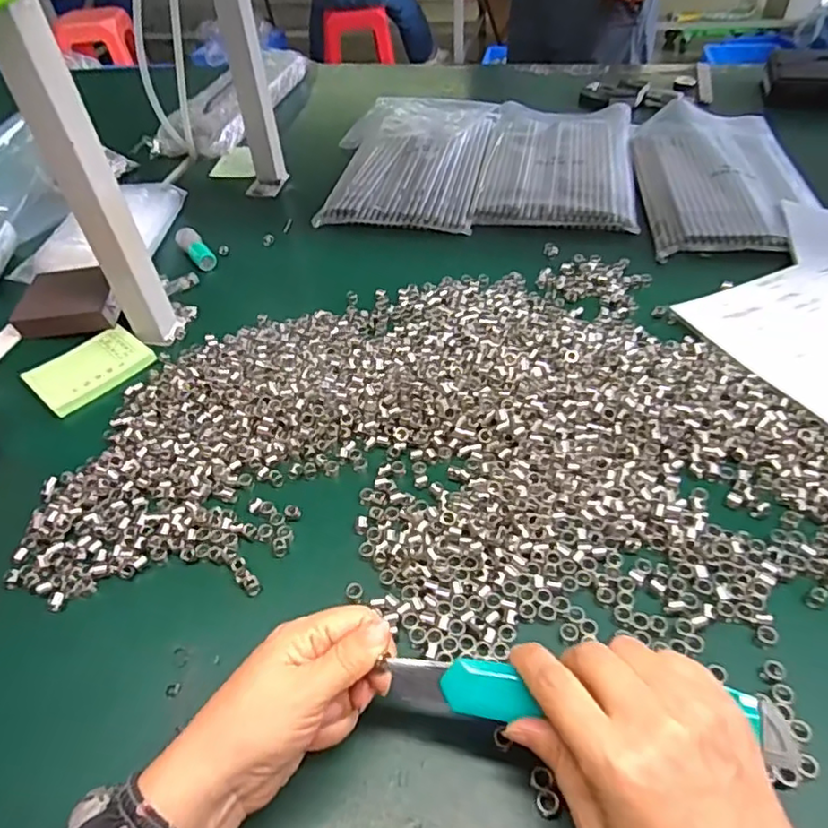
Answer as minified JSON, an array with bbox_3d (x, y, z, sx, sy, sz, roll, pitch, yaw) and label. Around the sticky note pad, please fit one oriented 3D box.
[{"bbox_3d":[-0.290,-0.041,0.547,0.096,0.010,0.074,-38,54,-27],"label":"sticky note pad"}]

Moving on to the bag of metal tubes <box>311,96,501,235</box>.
[{"bbox_3d":[-0.006,-0.341,0.793,0.201,0.024,0.310,5,47,11],"label":"bag of metal tubes"}]

